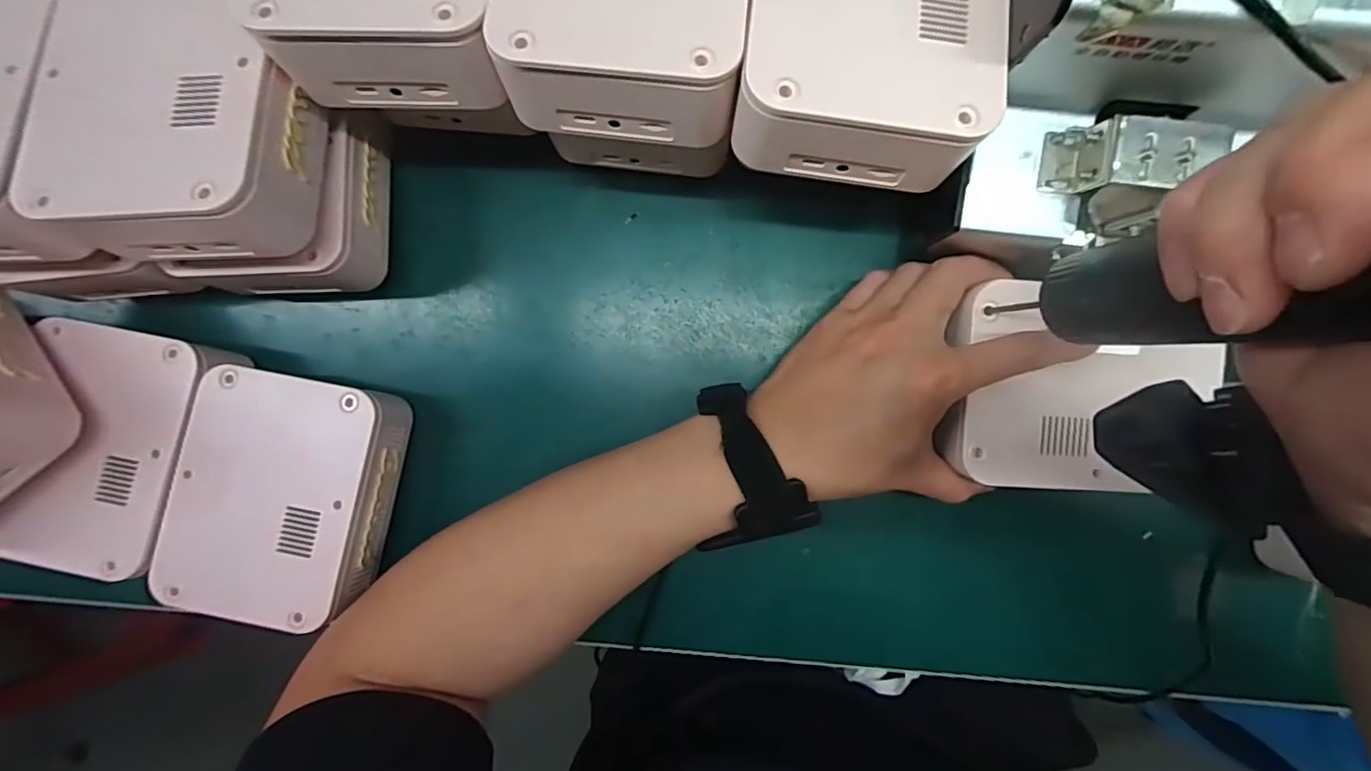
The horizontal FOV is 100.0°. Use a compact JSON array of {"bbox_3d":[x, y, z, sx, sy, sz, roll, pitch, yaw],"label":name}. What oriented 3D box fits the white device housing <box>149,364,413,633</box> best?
[{"bbox_3d":[-0.218,0.057,0.322,0.099,0.064,0.124,10,90,3],"label":"white device housing"}]

